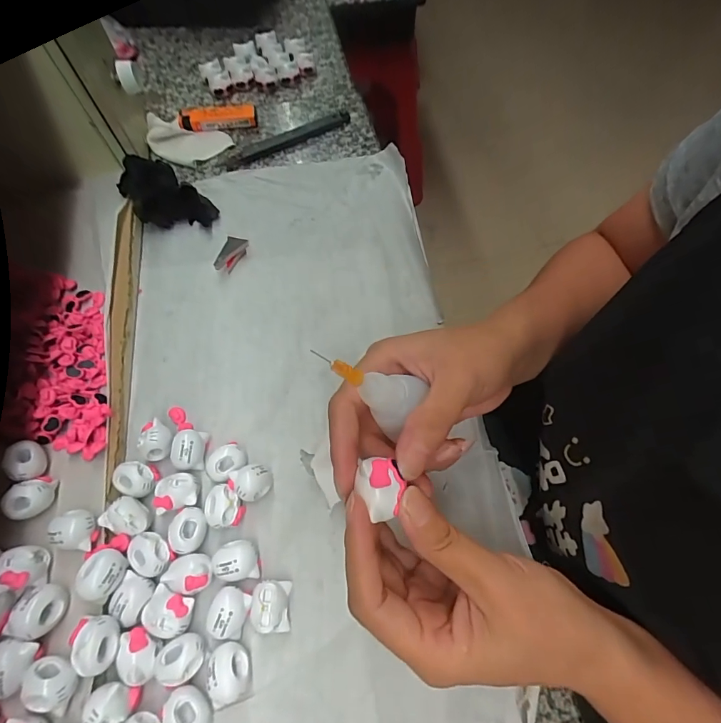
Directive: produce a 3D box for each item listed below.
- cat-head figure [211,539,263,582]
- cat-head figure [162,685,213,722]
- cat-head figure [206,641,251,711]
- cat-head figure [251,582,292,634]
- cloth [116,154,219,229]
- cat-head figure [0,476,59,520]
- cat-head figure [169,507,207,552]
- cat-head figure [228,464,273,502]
[{"bbox_3d":[-0.070,0.115,0.238,0.025,0.019,0.021,6,63,4],"label":"cat-head figure"},{"bbox_3d":[-0.085,0.176,0.206,0.025,0.016,0.018,30,67,15],"label":"cat-head figure"},{"bbox_3d":[-0.068,0.160,0.214,0.019,0.018,0.024,-13,64,-6],"label":"cat-head figure"},{"bbox_3d":[-0.049,0.134,0.227,0.019,0.017,0.024,1,63,1],"label":"cat-head figure"},{"bbox_3d":[-0.175,-0.146,0.363,0.084,0.030,0.054,39,70,18],"label":"cloth"},{"bbox_3d":[-0.194,0.081,0.245,0.021,0.022,0.024,5,63,4],"label":"cat-head figure"},{"bbox_3d":[-0.103,0.100,0.245,0.021,0.015,0.024,5,63,4],"label":"cat-head figure"},{"bbox_3d":[-0.068,0.075,0.256,0.023,0.022,0.022,0,63,1],"label":"cat-head figure"}]

